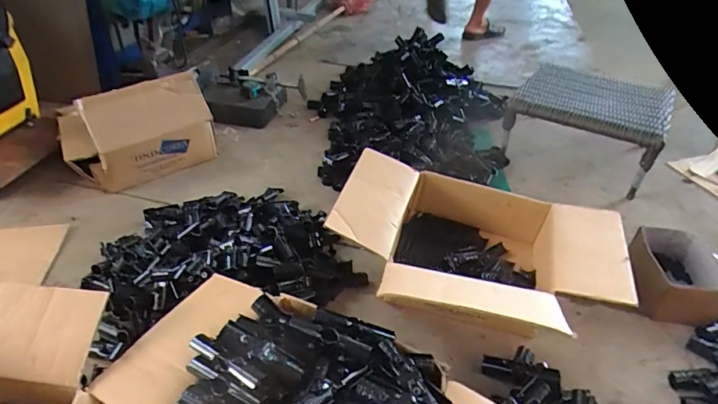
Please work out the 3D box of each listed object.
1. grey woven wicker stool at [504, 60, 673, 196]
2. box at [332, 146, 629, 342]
[{"bbox_3d":[0.699,-0.243,1.431,0.408,0.197,0.414,23,41,25],"label":"grey woven wicker stool"},{"bbox_3d":[0.228,0.119,0.941,0.548,0.216,0.420,12,37,11],"label":"box"}]

